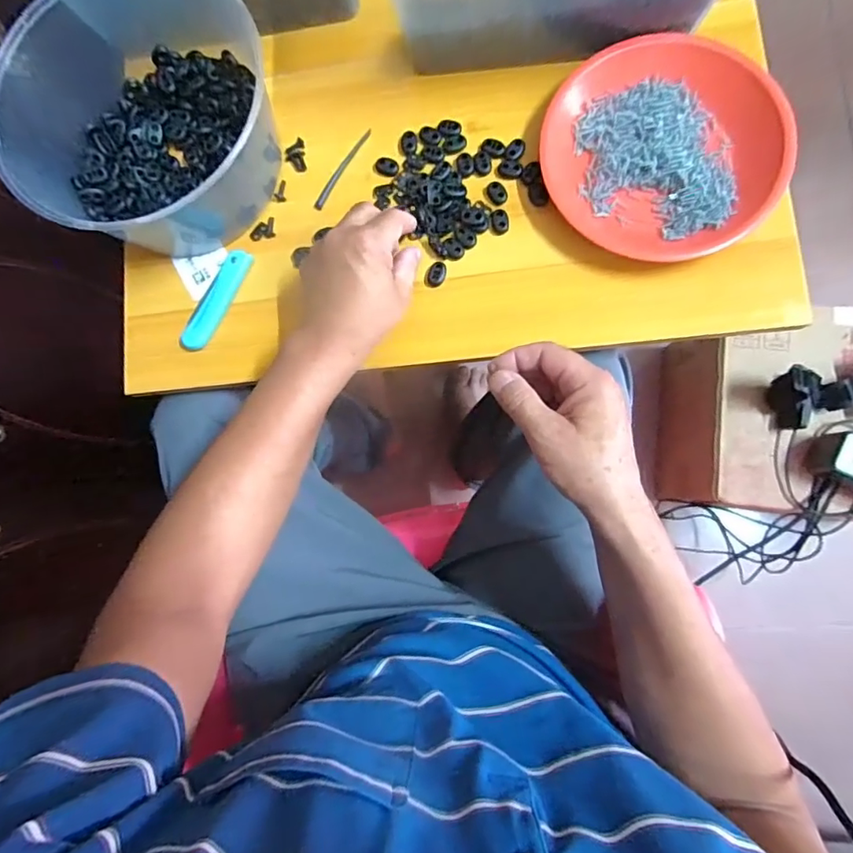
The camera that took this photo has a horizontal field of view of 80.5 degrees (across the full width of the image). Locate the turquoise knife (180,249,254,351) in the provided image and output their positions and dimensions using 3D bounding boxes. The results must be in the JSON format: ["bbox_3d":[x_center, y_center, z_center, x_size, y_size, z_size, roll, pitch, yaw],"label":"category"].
[{"bbox_3d":[-0.192,-0.116,0.463,0.026,0.006,0.101,26,86,9],"label":"turquoise knife"}]

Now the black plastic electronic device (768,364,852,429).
[{"bbox_3d":[0.510,-0.044,0.623,0.147,0.068,0.074,-9,82,5],"label":"black plastic electronic device"}]

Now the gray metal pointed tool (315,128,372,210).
[{"bbox_3d":[-0.078,-0.239,0.465,0.011,0.004,0.088,32,87,9],"label":"gray metal pointed tool"}]

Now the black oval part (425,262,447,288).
[{"bbox_3d":[0.008,-0.134,0.443,0.016,0.006,0.022,18,85,8],"label":"black oval part"}]

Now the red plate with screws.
[{"bbox_3d":[0.196,-0.234,0.422,0.193,0.024,0.178,-1,83,6],"label":"red plate with screws"}]

